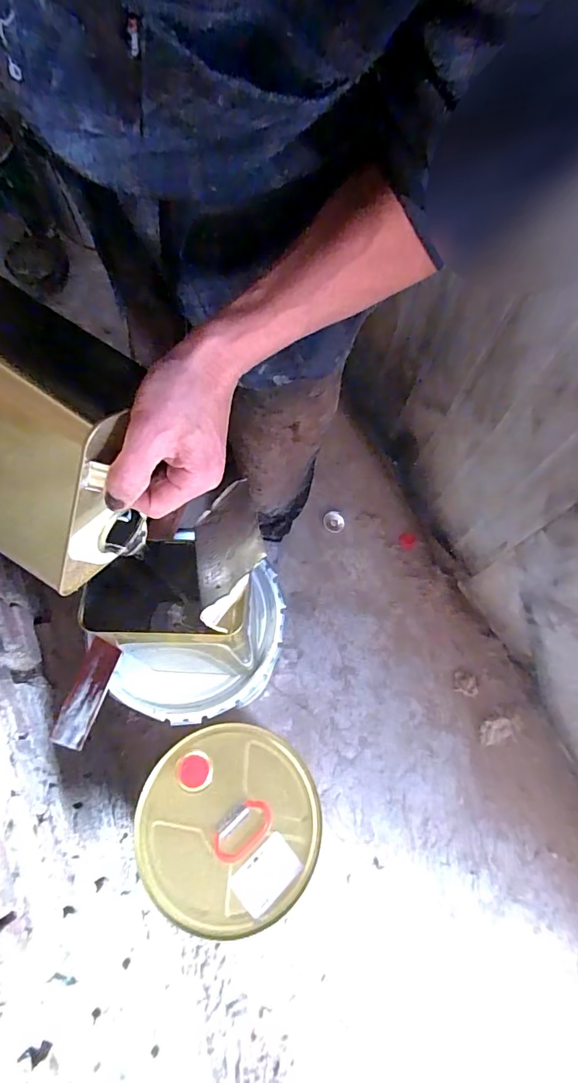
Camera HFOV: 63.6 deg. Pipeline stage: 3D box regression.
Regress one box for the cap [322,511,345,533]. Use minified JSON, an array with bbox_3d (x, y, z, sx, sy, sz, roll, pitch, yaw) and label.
[{"bbox_3d":[0.113,-0.050,1.182,0.052,0.005,0.058,-39,74,-13],"label":"cap"}]

